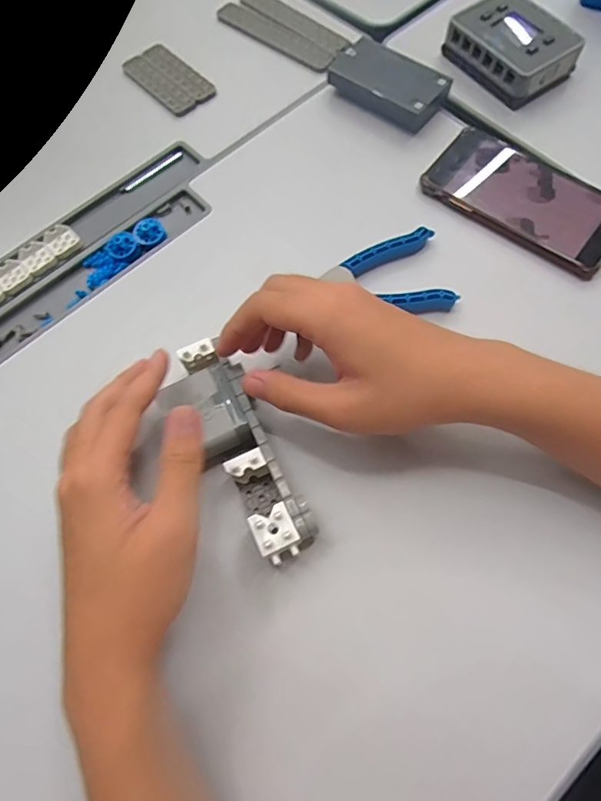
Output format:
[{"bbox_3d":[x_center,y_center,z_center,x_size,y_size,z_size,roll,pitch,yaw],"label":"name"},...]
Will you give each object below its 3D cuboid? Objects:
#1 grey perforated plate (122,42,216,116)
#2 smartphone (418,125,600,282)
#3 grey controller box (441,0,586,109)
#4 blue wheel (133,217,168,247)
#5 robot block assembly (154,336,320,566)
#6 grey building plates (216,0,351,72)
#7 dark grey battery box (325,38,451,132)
[{"bbox_3d":[-0.132,-0.321,0.483,0.051,0.004,0.098,-41,73,-12],"label":"grey perforated plate"},{"bbox_3d":[0.185,-0.167,0.401,0.157,0.014,0.081,35,75,14],"label":"smartphone"},{"bbox_3d":[0.194,-0.324,0.447,0.076,0.035,0.103,-36,72,-10],"label":"grey controller box"},{"bbox_3d":[-0.129,-0.144,0.417,0.026,0.016,0.023,-27,71,-7],"label":"blue wheel"},{"bbox_3d":[-0.043,0.033,0.323,0.054,0.031,0.151,-29,73,-8],"label":"robot block assembly"},{"bbox_3d":[-0.013,-0.380,0.495,0.159,0.013,0.059,40,76,16],"label":"grey building plates"},{"bbox_3d":[0.080,-0.290,0.447,0.099,0.028,0.054,35,75,14],"label":"dark grey battery box"}]

